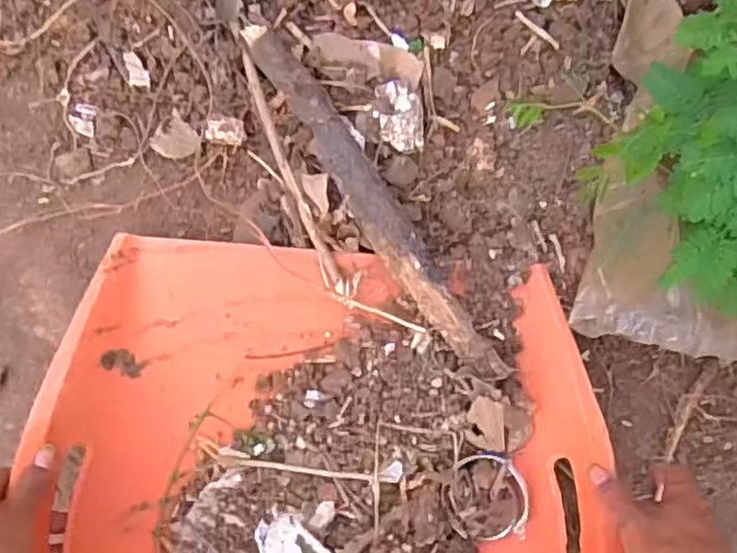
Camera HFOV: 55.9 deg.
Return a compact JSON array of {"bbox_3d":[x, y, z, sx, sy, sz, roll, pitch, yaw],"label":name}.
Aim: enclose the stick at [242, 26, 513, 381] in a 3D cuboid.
[{"bbox_3d":[0.009,-0.057,0.584,0.042,0.037,0.356,-35,96,-4],"label":"stick"}]

